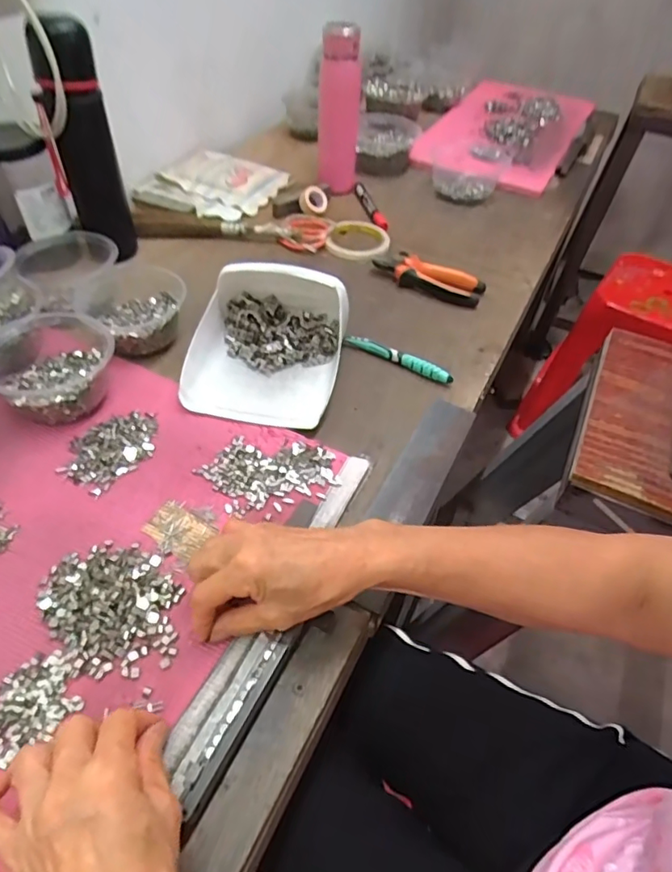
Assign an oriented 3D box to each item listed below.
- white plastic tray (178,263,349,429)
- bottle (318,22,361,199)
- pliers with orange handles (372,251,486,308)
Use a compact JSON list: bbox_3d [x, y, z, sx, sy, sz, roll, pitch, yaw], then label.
[{"bbox_3d":[-0.072,-0.105,0.564,0.156,0.084,0.175,8,48,4],"label":"white plastic tray"},{"bbox_3d":[0.006,-0.507,0.843,0.066,0.224,0.052,4,48,0],"label":"bottle"},{"bbox_3d":[0.126,-0.219,0.731,0.148,0.028,0.057,22,50,15],"label":"pliers with orange handles"}]

